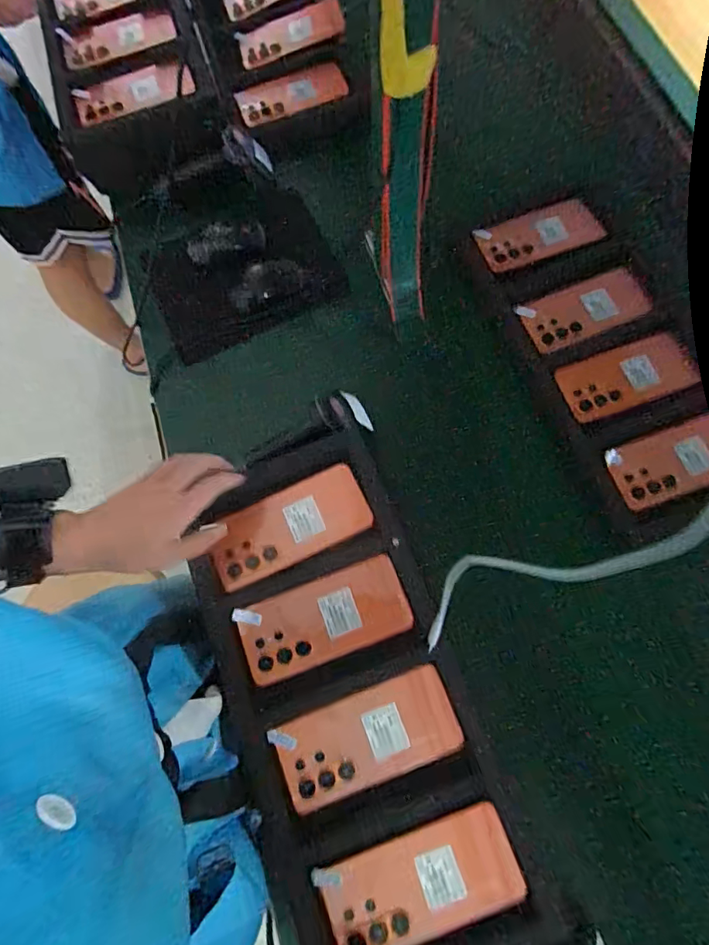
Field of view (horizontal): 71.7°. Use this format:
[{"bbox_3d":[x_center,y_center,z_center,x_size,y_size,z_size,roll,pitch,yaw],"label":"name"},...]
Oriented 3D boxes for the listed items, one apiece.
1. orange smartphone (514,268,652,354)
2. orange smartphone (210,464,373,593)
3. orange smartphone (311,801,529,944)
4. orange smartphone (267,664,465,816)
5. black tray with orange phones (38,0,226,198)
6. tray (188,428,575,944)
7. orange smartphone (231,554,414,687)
[{"bbox_3d":[0.296,-0.212,0.638,0.152,0.009,0.071,-22,82,2],"label":"orange smartphone"},{"bbox_3d":[-0.070,0.056,0.515,0.165,0.017,0.078,-23,74,-6],"label":"orange smartphone"},{"bbox_3d":[0.057,0.362,0.428,0.171,0.015,0.078,-22,75,-3],"label":"orange smartphone"},{"bbox_3d":[0.012,0.250,0.462,0.168,0.010,0.077,-22,75,-3],"label":"orange smartphone"},{"bbox_3d":[-0.346,-0.627,0.735,0.220,0.062,0.427,-18,74,-2],"label":"black tray with orange phones"},{"bbox_3d":[-0.009,0.207,0.474,0.220,0.027,0.485,-19,75,-5],"label":"tray"},{"bbox_3d":[-0.031,0.148,0.492,0.166,0.014,0.077,-21,75,-3],"label":"orange smartphone"}]

